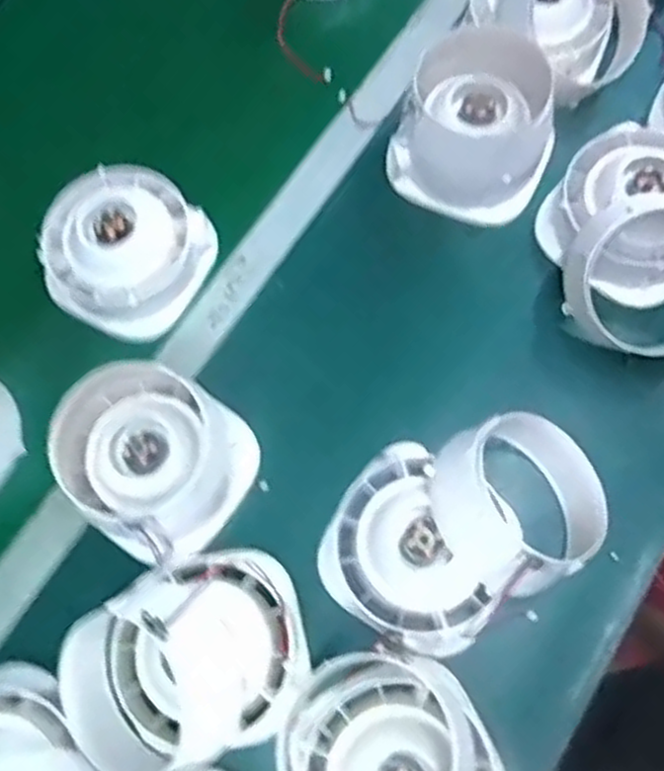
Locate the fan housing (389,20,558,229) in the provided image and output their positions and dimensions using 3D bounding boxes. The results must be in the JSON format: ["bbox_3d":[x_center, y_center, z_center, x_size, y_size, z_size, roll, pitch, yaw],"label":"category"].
[{"bbox_3d":[0.124,-0.222,0.667,0.130,0.097,0.113,22,74,9],"label":"fan housing"}]

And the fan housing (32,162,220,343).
[{"bbox_3d":[-0.182,-0.122,0.668,0.139,0.062,0.135,-1,71,2],"label":"fan housing"}]

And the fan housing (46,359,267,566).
[{"bbox_3d":[-0.141,0.048,0.591,0.133,0.086,0.149,-42,75,-11],"label":"fan housing"}]

